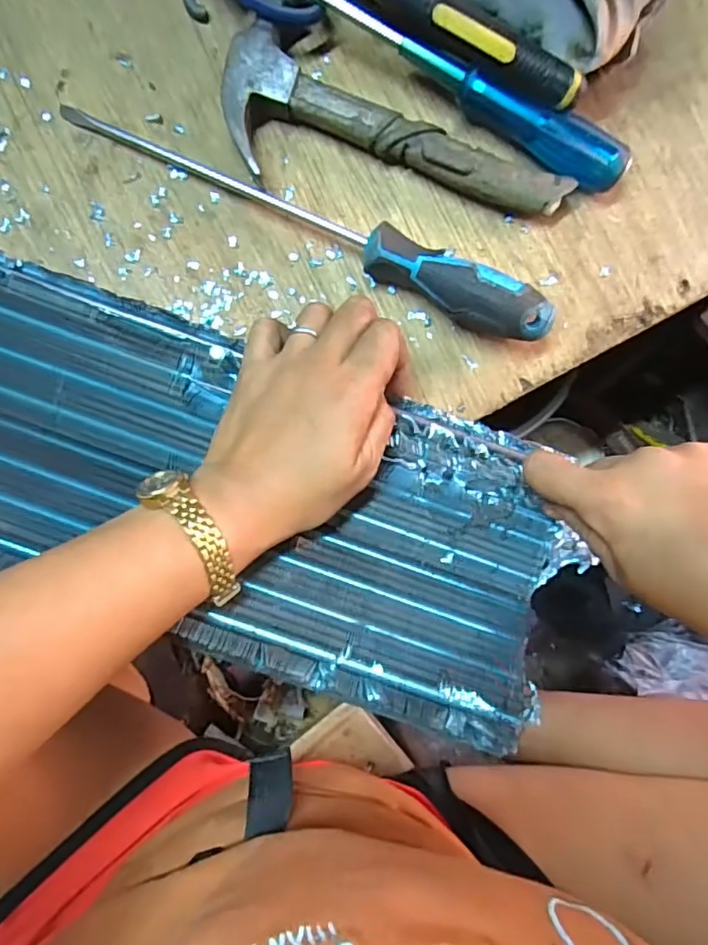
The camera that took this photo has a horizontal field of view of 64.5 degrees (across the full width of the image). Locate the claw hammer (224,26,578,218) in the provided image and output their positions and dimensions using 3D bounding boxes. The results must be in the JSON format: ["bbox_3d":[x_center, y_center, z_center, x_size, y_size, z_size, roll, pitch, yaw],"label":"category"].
[{"bbox_3d":[0.021,-0.182,0.320,0.198,0.026,0.072,18,90,-1],"label":"claw hammer"}]

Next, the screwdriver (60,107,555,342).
[{"bbox_3d":[-0.025,-0.149,0.314,0.296,0.029,0.031,28,90,-1],"label":"screwdriver"}]

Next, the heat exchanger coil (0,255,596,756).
[{"bbox_3d":[-0.158,-0.029,0.293,0.568,0.042,0.153,21,84,-1],"label":"heat exchanger coil"}]

